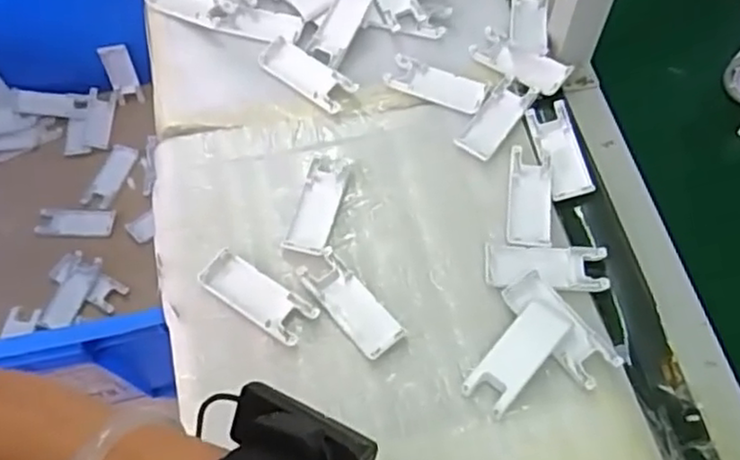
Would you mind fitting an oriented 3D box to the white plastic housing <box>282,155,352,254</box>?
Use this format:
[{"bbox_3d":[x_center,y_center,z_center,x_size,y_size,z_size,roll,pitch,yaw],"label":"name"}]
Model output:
[{"bbox_3d":[-0.048,-0.024,0.637,0.040,0.006,0.103,10,62,5],"label":"white plastic housing"}]

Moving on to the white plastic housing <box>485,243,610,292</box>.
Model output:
[{"bbox_3d":[0.155,0.034,0.604,0.104,0.013,0.041,4,62,2],"label":"white plastic housing"}]

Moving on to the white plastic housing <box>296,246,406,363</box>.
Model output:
[{"bbox_3d":[-0.017,0.064,0.593,0.040,0.011,0.104,-37,68,-18],"label":"white plastic housing"}]

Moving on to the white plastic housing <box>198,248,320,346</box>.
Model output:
[{"bbox_3d":[-0.097,0.057,0.590,0.102,0.010,0.041,32,66,16],"label":"white plastic housing"}]

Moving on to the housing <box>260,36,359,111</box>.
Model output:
[{"bbox_3d":[-0.067,-0.162,0.704,0.107,0.015,0.040,34,67,17],"label":"housing"}]

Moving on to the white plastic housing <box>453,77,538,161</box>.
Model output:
[{"bbox_3d":[0.125,-0.111,0.683,0.040,0.009,0.100,32,66,16],"label":"white plastic housing"}]

